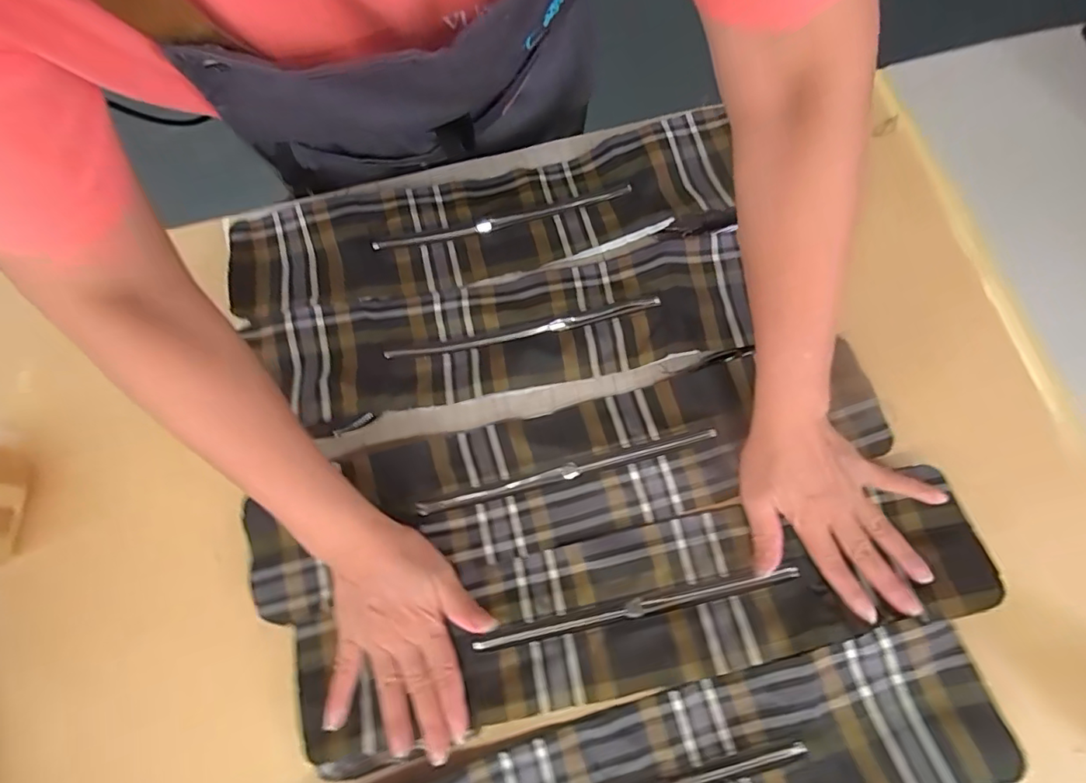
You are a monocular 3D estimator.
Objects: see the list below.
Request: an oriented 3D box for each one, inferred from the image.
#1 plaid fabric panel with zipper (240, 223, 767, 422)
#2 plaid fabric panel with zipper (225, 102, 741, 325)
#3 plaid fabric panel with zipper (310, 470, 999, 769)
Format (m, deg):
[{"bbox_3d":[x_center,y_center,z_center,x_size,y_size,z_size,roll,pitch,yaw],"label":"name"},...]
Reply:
[{"bbox_3d":[-0.038,-0.058,0.501,0.447,0.026,0.118,-11,76,0],"label":"plaid fabric panel with zipper"},{"bbox_3d":[-0.056,-0.183,0.533,0.521,0.024,0.134,-13,72,-2],"label":"plaid fabric panel with zipper"},{"bbox_3d":[0.068,0.169,0.415,0.527,0.035,0.115,-14,65,-1],"label":"plaid fabric panel with zipper"}]

